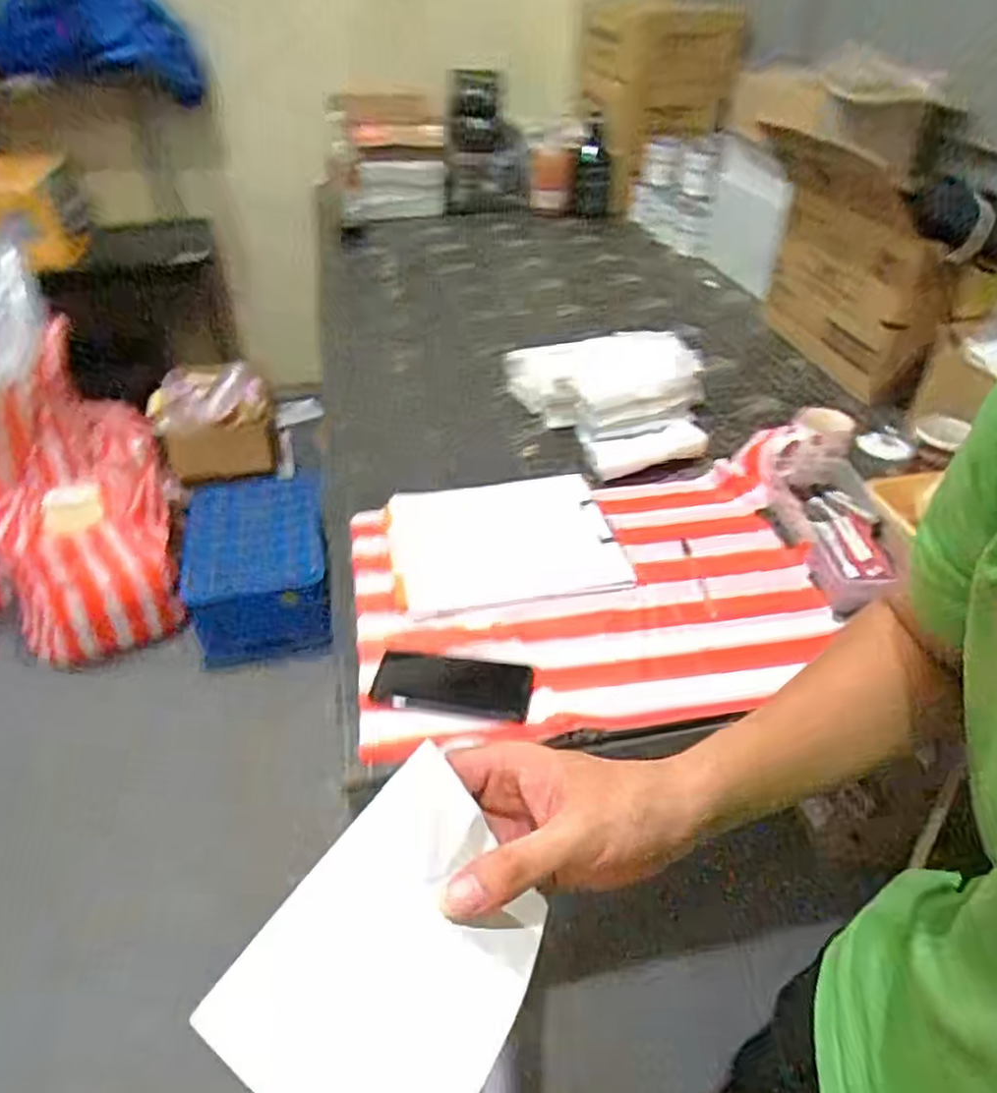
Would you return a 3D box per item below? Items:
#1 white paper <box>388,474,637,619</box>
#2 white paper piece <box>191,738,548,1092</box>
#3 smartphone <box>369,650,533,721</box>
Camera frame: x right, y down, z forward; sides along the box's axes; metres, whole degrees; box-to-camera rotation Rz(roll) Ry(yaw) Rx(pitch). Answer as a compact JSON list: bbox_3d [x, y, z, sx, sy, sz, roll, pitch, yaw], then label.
[{"bbox_3d":[0.007,-0.014,0.947,0.288,0.012,0.245,-8,40,-9],"label":"white paper"},{"bbox_3d":[-0.038,0.161,0.270,0.100,0.008,0.144,49,39,-1],"label":"white paper piece"},{"bbox_3d":[-0.049,0.145,0.755,0.164,0.004,0.073,5,40,6],"label":"smartphone"}]

